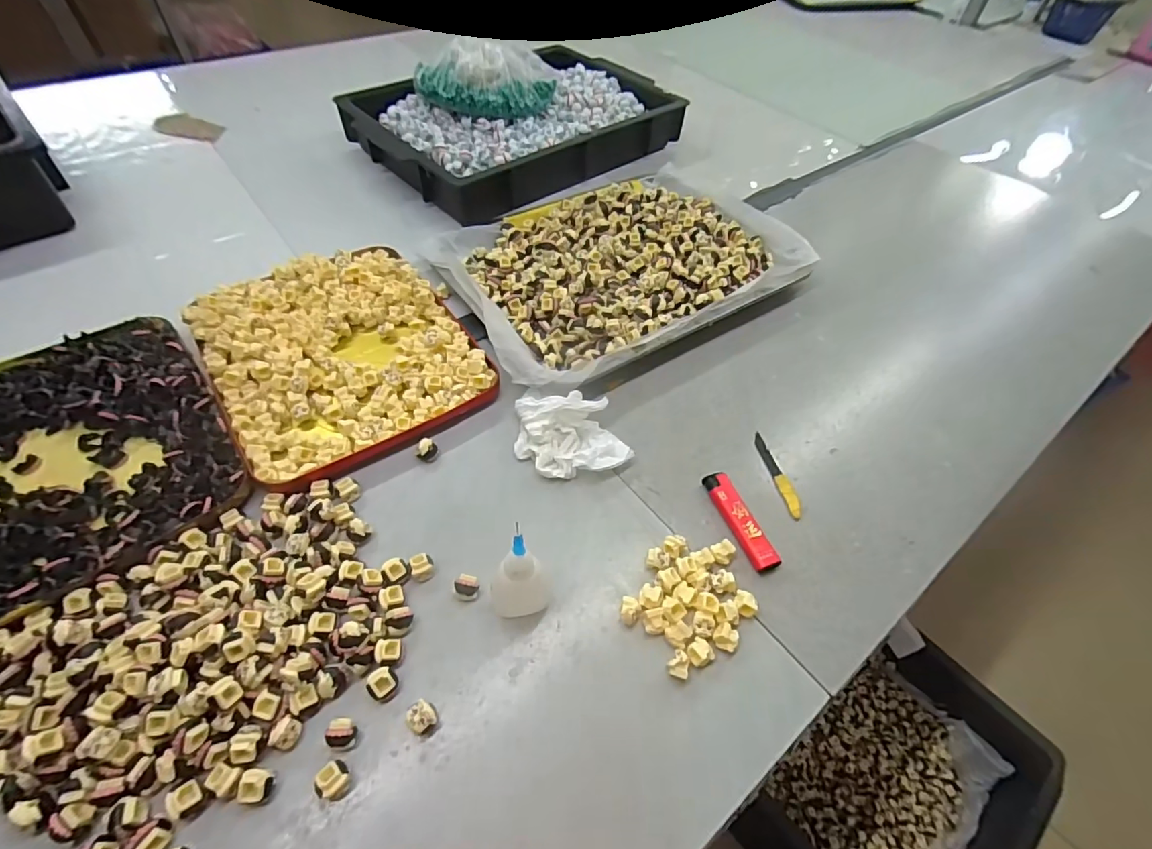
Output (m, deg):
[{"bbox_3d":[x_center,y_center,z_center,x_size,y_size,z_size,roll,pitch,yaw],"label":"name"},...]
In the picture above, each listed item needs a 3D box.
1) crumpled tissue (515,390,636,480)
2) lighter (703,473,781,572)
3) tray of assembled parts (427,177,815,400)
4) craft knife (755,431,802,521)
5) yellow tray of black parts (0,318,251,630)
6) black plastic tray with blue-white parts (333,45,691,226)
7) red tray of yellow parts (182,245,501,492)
[{"bbox_3d":[-0.003,0.008,0.407,0.093,0.035,0.067,4,52,0],"label":"crumpled tissue"},{"bbox_3d":[0.121,0.070,0.380,0.020,0.011,0.077,-15,54,-15],"label":"lighter"},{"bbox_3d":[0.049,-0.173,0.549,0.360,0.037,0.258,-28,57,-22],"label":"tray of assembled parts"},{"bbox_3d":[0.162,0.039,0.413,0.013,0.004,0.080,-6,53,-8],"label":"craft knife"},{"bbox_3d":[-0.389,0.029,0.360,0.239,0.018,0.237,-31,60,-24],"label":"yellow tray of black parts"},{"bbox_3d":[-0.073,-0.413,0.709,0.398,0.064,0.273,-36,62,-27],"label":"black plastic tray with blue-white parts"},{"bbox_3d":[-0.204,-0.072,0.449,0.197,0.025,0.243,-26,58,-22],"label":"red tray of yellow parts"}]

